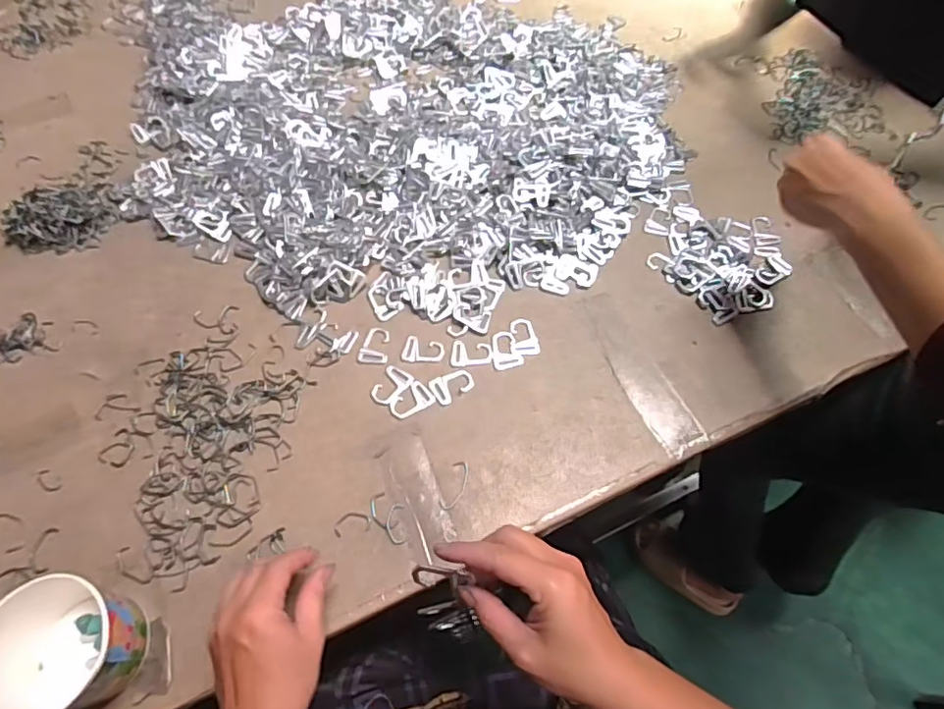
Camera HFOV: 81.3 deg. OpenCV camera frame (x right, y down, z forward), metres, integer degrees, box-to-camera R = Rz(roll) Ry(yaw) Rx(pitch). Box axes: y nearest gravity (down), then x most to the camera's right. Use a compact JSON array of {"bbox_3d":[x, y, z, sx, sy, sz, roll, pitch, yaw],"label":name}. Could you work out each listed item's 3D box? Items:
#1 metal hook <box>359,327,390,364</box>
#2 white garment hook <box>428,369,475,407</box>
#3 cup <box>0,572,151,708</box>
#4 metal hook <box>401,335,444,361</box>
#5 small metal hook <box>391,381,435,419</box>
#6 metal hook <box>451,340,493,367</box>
[{"bbox_3d":[-0.099,-0.010,0.566,0.030,0.004,0.040,6,62,5],"label":"metal hook"},{"bbox_3d":[-0.020,0.029,0.545,0.041,0.004,0.030,-31,65,-14],"label":"white garment hook"},{"bbox_3d":[-0.301,0.220,0.408,0.090,0.074,0.084,-1,62,1],"label":"cup"},{"bbox_3d":[-0.050,-0.004,0.561,0.041,0.004,0.027,10,63,7],"label":"metal hook"},{"bbox_3d":[-0.059,0.045,0.537,0.042,0.004,0.028,-33,66,-15],"label":"small metal hook"},{"bbox_3d":[0.000,0.000,0.561,0.040,0.004,0.028,4,62,4],"label":"metal hook"}]

